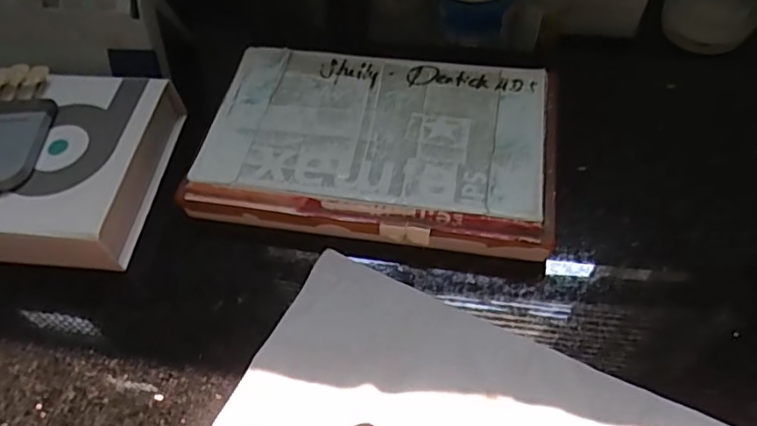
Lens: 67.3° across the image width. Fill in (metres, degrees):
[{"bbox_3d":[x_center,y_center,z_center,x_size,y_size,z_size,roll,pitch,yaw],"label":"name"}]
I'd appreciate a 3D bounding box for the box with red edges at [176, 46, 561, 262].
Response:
[{"bbox_3d":[0.001,-0.030,0.252,0.149,0.022,0.092,7,57,8],"label":"box with red edges"}]

